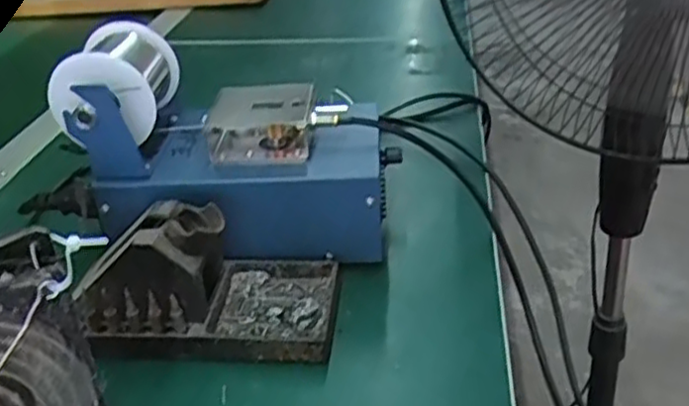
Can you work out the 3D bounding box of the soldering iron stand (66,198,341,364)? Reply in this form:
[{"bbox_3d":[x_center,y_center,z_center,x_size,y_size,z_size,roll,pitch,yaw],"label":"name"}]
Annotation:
[{"bbox_3d":[-0.076,0.040,0.412,0.141,0.068,0.078,1,31,4],"label":"soldering iron stand"}]

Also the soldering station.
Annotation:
[{"bbox_3d":[-0.071,-0.033,0.467,0.203,0.125,0.111,2,31,6],"label":"soldering station"}]

